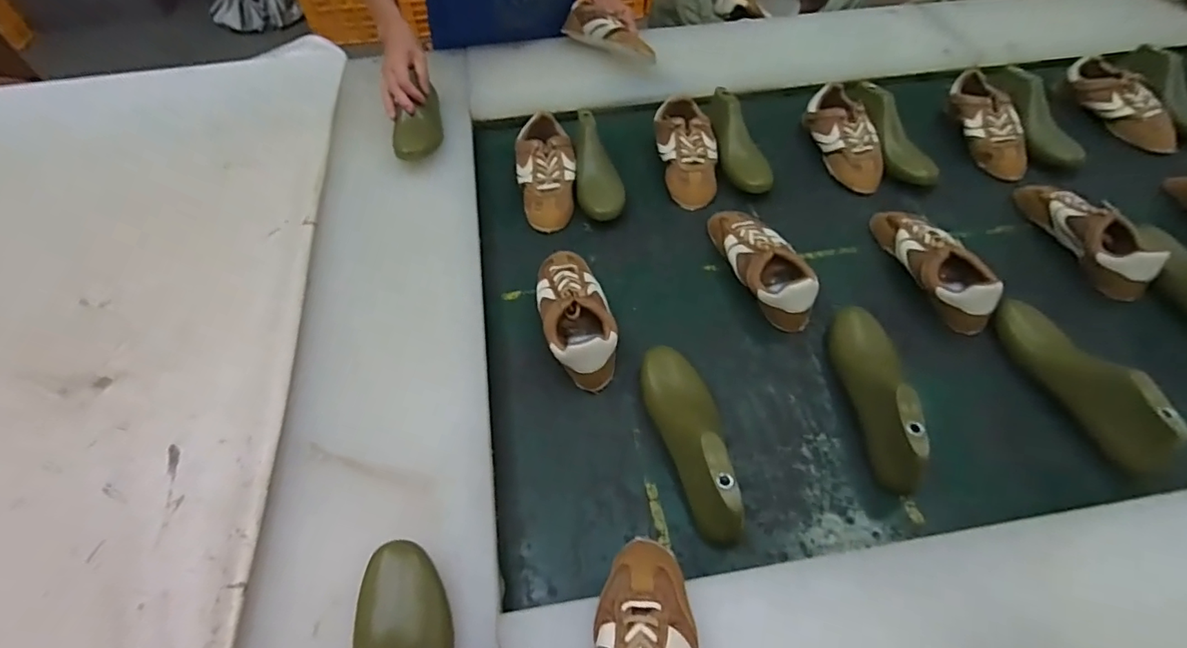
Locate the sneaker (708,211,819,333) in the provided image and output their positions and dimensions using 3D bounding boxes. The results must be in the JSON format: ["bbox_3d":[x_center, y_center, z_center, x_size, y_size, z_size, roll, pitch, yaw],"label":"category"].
[{"bbox_3d":[0.239,-0.090,0.784,0.094,0.071,0.231,-15,52,-11],"label":"sneaker"}]

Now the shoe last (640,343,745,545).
[{"bbox_3d":[0.116,0.115,0.619,0.072,0.092,0.238,-13,52,-9],"label":"shoe last"}]

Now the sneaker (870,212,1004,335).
[{"bbox_3d":[0.474,-0.092,0.774,0.079,0.069,0.218,-6,51,-3],"label":"sneaker"}]

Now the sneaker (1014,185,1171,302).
[{"bbox_3d":[0.725,-0.145,0.818,0.067,0.067,0.240,-9,54,-5],"label":"sneaker"}]

